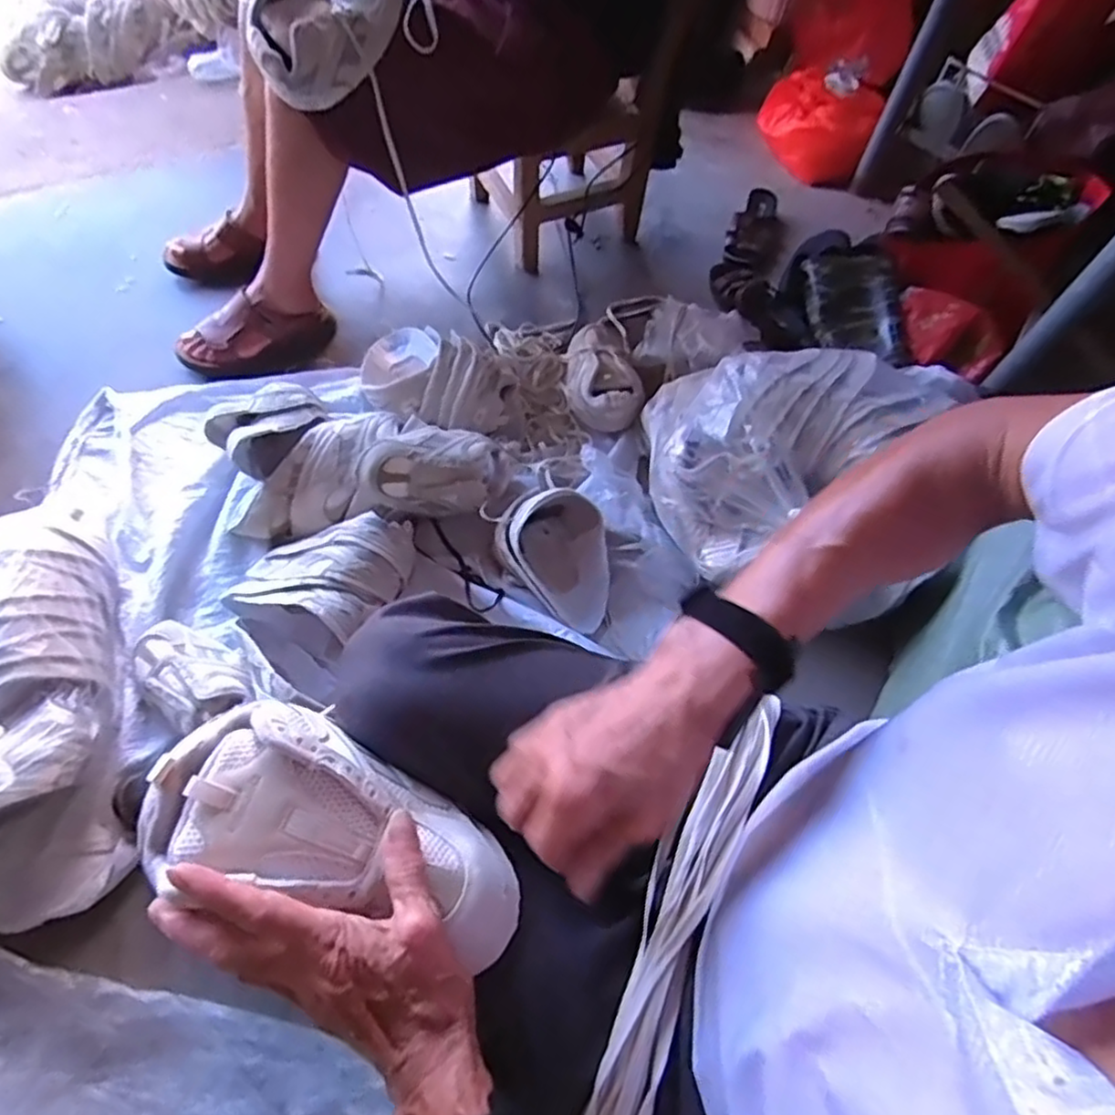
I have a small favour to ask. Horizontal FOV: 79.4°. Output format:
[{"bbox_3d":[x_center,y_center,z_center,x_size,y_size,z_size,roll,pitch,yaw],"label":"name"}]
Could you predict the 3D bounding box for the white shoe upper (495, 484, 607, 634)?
[{"bbox_3d":[0.013,-0.016,0.990,0.198,0.091,0.152,40,68,16],"label":"white shoe upper"}]

